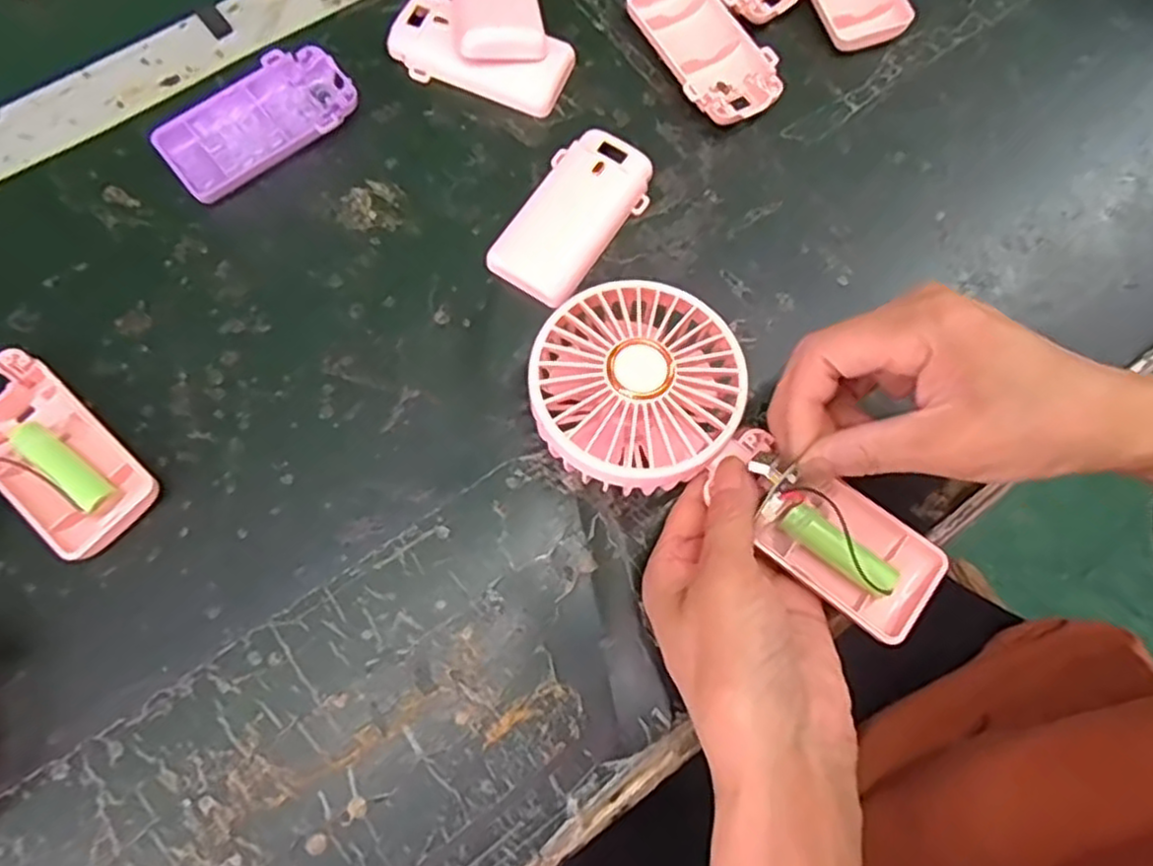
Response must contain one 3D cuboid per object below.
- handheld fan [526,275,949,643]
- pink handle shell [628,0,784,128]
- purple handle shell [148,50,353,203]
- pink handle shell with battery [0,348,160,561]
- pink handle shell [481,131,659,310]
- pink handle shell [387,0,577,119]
[{"bbox_3d":[0.064,0.009,0.286,0.181,0.030,0.087,39,76,2],"label":"handheld fan"},{"bbox_3d":[0.068,-0.205,0.385,0.049,0.016,0.097,-31,77,-11],"label":"pink handle shell"},{"bbox_3d":[-0.157,-0.154,0.360,0.095,0.015,0.050,-40,78,-13],"label":"purple handle shell"},{"bbox_3d":[-0.222,0.009,0.304,0.094,0.013,0.045,42,76,10],"label":"pink handle shell with battery"},{"bbox_3d":[-0.001,-0.108,0.350,0.047,0.015,0.091,33,75,8],"label":"pink handle shell"},{"bbox_3d":[-0.051,-0.200,0.377,0.094,0.017,0.042,18,73,3],"label":"pink handle shell"}]

